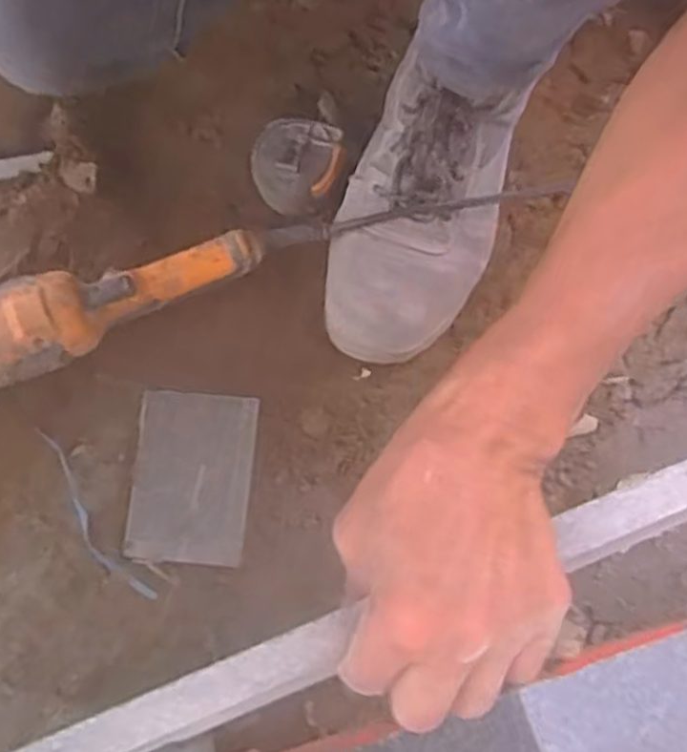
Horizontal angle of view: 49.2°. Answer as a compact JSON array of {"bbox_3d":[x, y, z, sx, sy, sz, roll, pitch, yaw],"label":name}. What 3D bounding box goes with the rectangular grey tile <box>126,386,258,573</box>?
[{"bbox_3d":[-0.109,0.072,0.537,0.082,0.021,0.117,5,72,2],"label":"rectangular grey tile"}]

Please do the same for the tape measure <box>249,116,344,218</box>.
[{"bbox_3d":[-0.038,-0.165,0.595,0.070,0.042,0.066,0,72,0],"label":"tape measure"}]

